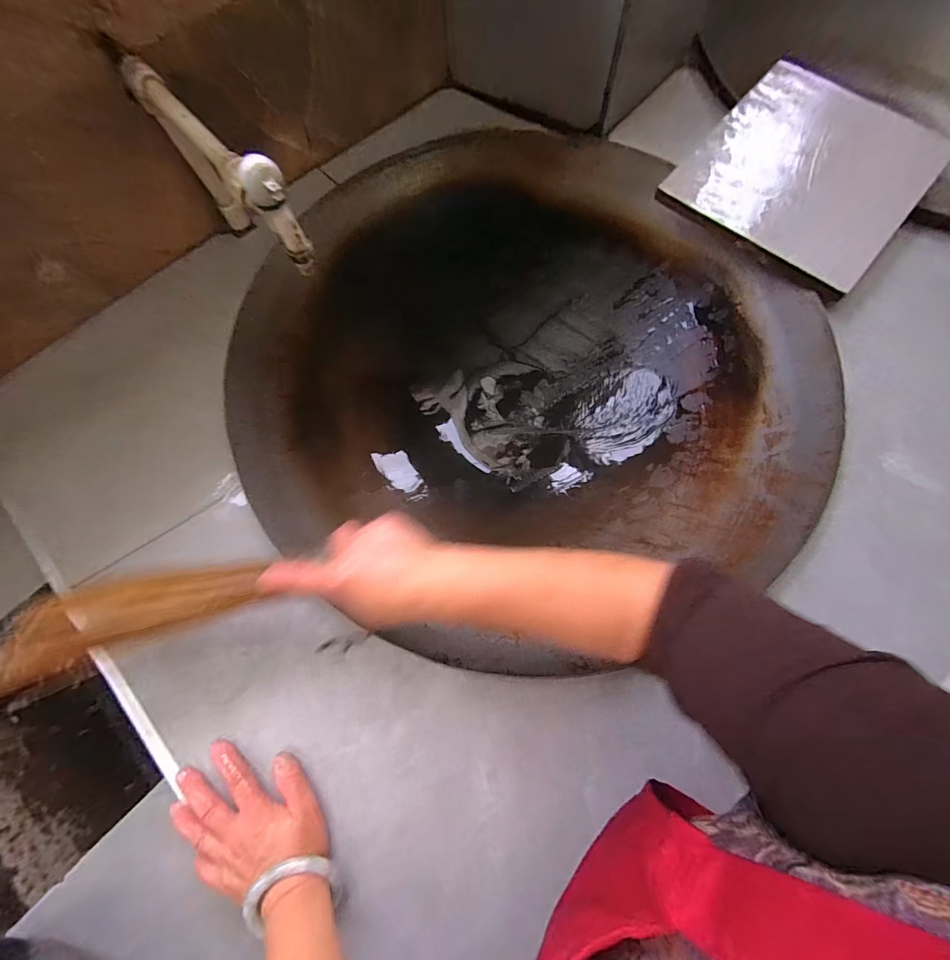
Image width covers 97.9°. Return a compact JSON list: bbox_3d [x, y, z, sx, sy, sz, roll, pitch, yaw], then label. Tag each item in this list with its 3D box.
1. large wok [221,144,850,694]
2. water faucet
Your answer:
[{"bbox_3d":[0.062,-0.135,0.615,0.714,0.217,0.707,0,73,0],"label":"large wok"},{"bbox_3d":[-0.251,-0.319,0.402,0.049,0.088,0.287,-37,76,-10],"label":"water faucet"}]

